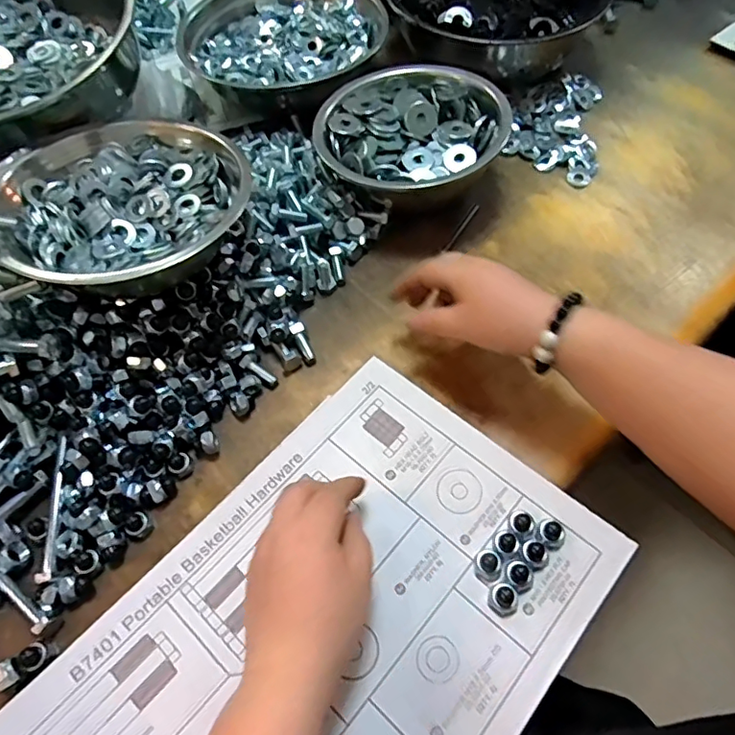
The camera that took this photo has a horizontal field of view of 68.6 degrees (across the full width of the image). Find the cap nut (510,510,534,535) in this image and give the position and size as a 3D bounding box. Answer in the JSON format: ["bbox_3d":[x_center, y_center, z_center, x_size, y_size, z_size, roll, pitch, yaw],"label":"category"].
[{"bbox_3d":[0.100,0.100,0.347,0.015,0.016,0.014,-1,60,1],"label":"cap nut"}]

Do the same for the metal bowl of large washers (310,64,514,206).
[{"bbox_3d":[0.035,-0.214,0.510,0.171,0.063,0.159,-1,60,1],"label":"metal bowl of large washers"}]

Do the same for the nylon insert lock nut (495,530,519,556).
[{"bbox_3d":[0.088,0.112,0.342,0.013,0.012,0.014,-1,60,1],"label":"nylon insert lock nut"}]

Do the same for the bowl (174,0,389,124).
[{"bbox_3d":[-0.095,-0.362,0.596,0.189,0.059,0.206,-1,60,1],"label":"bowl"}]

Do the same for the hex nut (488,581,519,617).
[{"bbox_3d":[0.084,0.140,0.327,0.018,0.013,0.018,38,67,20],"label":"hex nut"}]

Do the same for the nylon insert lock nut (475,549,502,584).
[{"bbox_3d":[0.077,0.125,0.338,0.015,0.011,0.019,0,60,1],"label":"nylon insert lock nut"}]

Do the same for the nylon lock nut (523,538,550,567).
[{"bbox_3d":[0.107,0.116,0.338,0.017,0.013,0.017,-1,60,1],"label":"nylon lock nut"}]

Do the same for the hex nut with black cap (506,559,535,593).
[{"bbox_3d":[0.095,0.129,0.333,0.018,0.012,0.016,35,66,19],"label":"hex nut with black cap"}]

